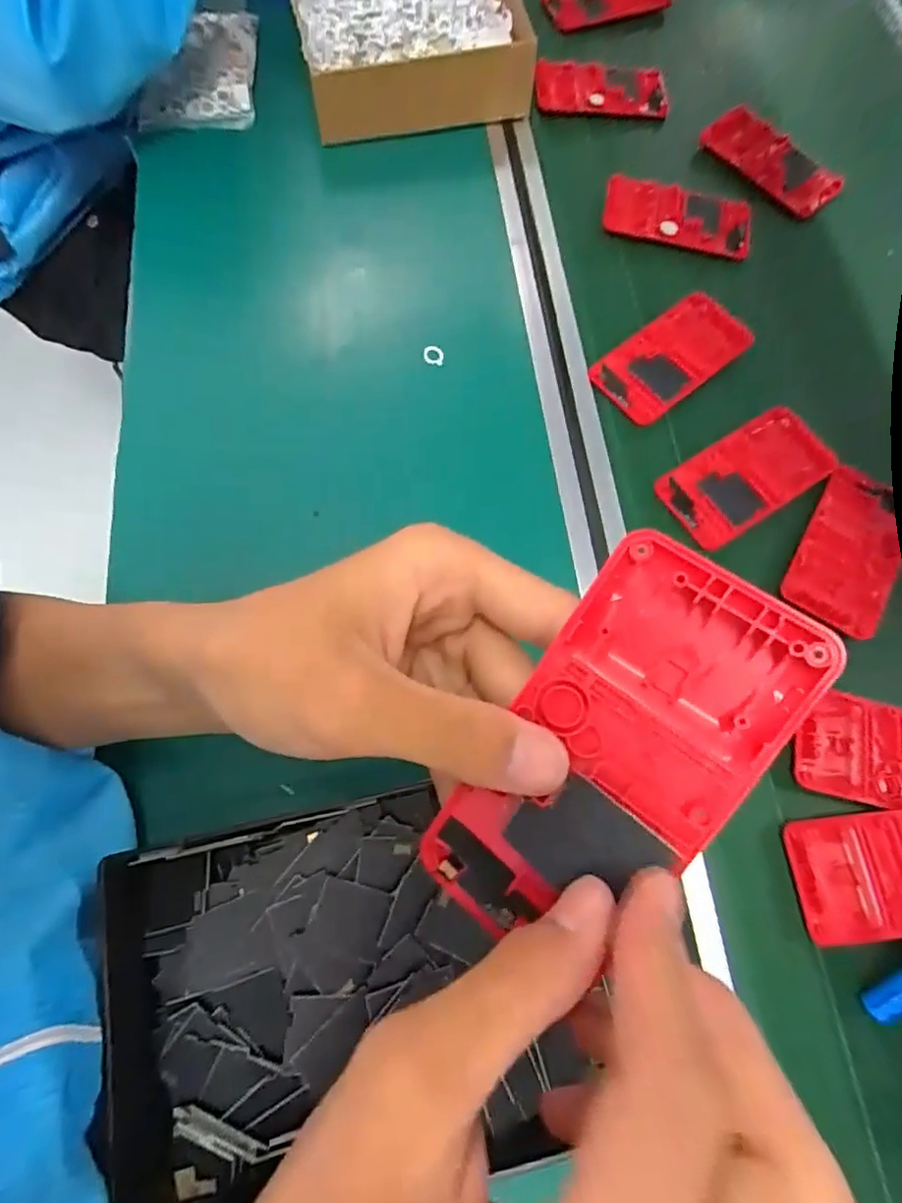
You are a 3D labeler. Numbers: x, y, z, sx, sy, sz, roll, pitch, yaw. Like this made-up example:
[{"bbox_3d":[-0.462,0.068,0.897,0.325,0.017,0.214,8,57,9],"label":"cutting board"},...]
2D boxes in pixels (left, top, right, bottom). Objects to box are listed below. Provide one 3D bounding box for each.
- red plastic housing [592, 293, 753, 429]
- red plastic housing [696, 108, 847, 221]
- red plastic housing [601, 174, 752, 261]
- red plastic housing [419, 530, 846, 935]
[{"bbox_3d":[0.168,-0.186,0.441,0.122,0.013,0.058,-37,77,-14],"label":"red plastic housing"},{"bbox_3d":[0.284,-0.391,0.517,0.059,0.011,0.120,-34,76,-14],"label":"red plastic housing"},{"bbox_3d":[0.191,-0.326,0.493,0.123,0.011,0.060,17,71,3],"label":"red plastic housing"},{"bbox_3d":[0.043,0.045,0.162,0.060,0.012,0.120,37,101,21],"label":"red plastic housing"}]

